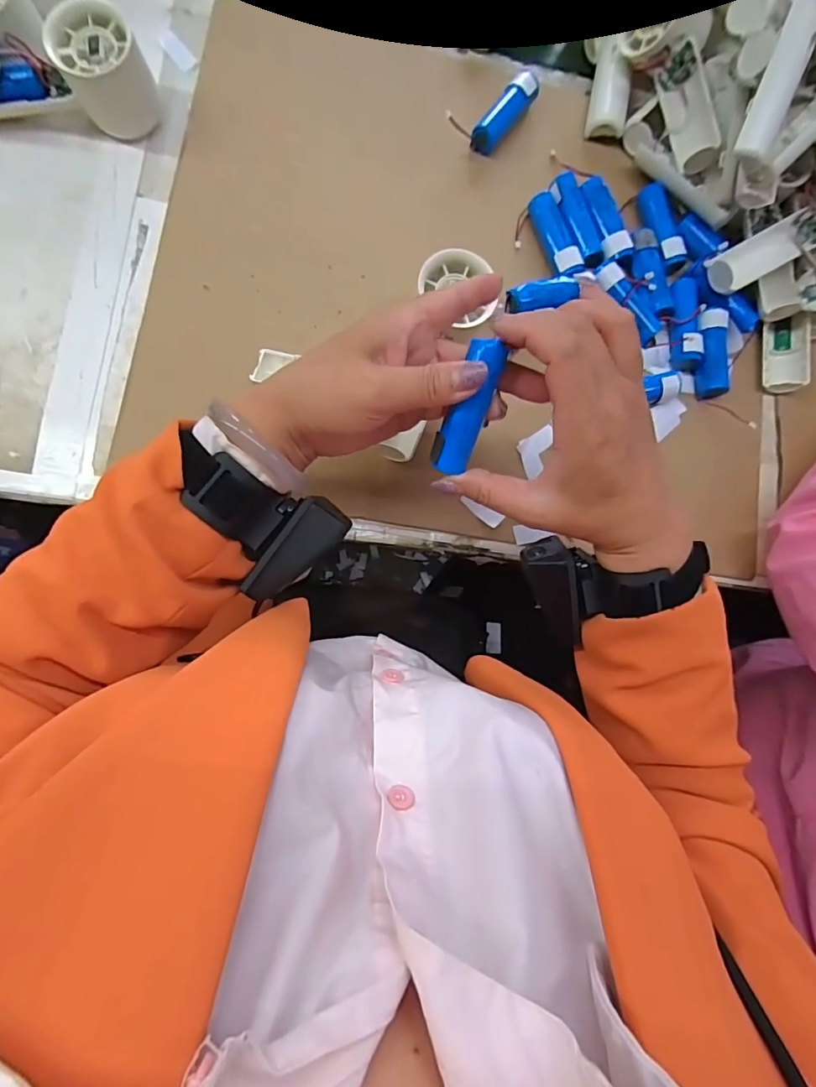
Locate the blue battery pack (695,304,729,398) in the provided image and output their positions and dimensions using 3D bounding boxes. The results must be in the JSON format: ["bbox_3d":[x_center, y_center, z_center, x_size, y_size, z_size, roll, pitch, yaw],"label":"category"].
[{"bbox_3d":[0.254,-0.158,0.419,0.026,0.018,0.072,0,84,-8],"label":"blue battery pack"}]

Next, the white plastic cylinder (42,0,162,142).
[{"bbox_3d":[-0.217,-0.338,0.360,0.055,0.052,0.053,1,84,-8],"label":"white plastic cylinder"}]

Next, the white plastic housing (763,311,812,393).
[{"bbox_3d":[0.323,-0.164,0.428,0.031,0.018,0.067,4,84,-7],"label":"white plastic housing"}]

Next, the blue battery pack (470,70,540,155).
[{"bbox_3d":[0.081,-0.358,0.419,0.024,0.023,0.069,34,81,-3],"label":"blue battery pack"}]

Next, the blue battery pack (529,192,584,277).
[{"bbox_3d":[0.121,-0.253,0.413,0.023,0.024,0.073,-16,87,-9],"label":"blue battery pack"}]

